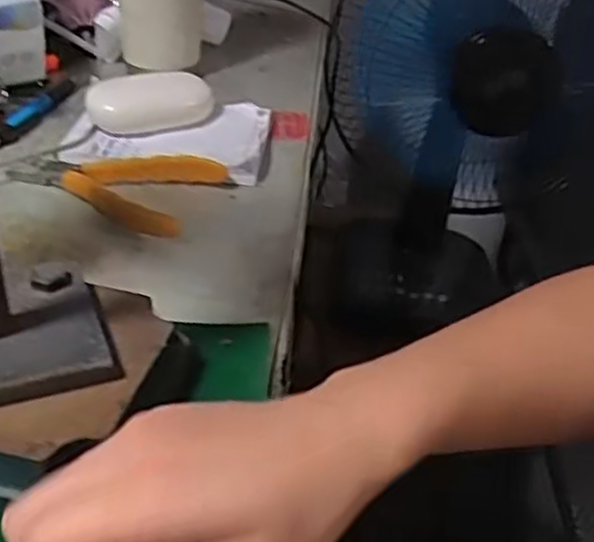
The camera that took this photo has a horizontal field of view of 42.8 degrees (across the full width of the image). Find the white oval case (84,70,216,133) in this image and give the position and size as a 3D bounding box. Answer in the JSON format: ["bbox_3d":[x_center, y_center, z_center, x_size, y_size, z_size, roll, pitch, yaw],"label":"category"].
[{"bbox_3d":[-0.112,-0.129,0.581,0.094,0.035,0.035,-12,39,-22],"label":"white oval case"}]

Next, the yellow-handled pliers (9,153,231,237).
[{"bbox_3d":[-0.124,-0.061,0.505,0.130,0.017,0.082,13,37,12],"label":"yellow-handled pliers"}]

